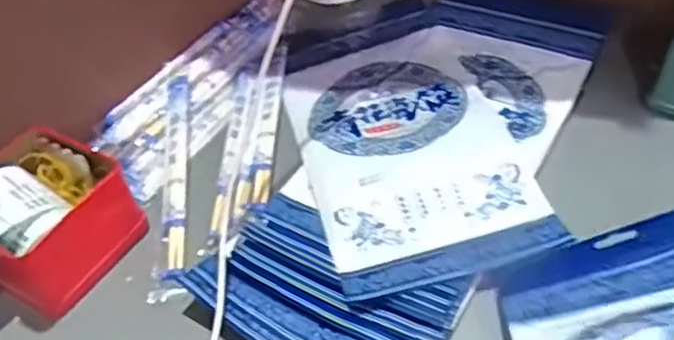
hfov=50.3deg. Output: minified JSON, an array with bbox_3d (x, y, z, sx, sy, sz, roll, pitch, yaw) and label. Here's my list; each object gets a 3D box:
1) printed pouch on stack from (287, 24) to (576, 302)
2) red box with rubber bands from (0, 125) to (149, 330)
[{"bbox_3d":[0.049,-0.021,0.540,0.147,0.012,0.253,-14,45,-7],"label":"printed pouch on stack"},{"bbox_3d":[-0.202,0.032,0.497,0.103,0.057,0.102,26,53,29],"label":"red box with rubber bands"}]

